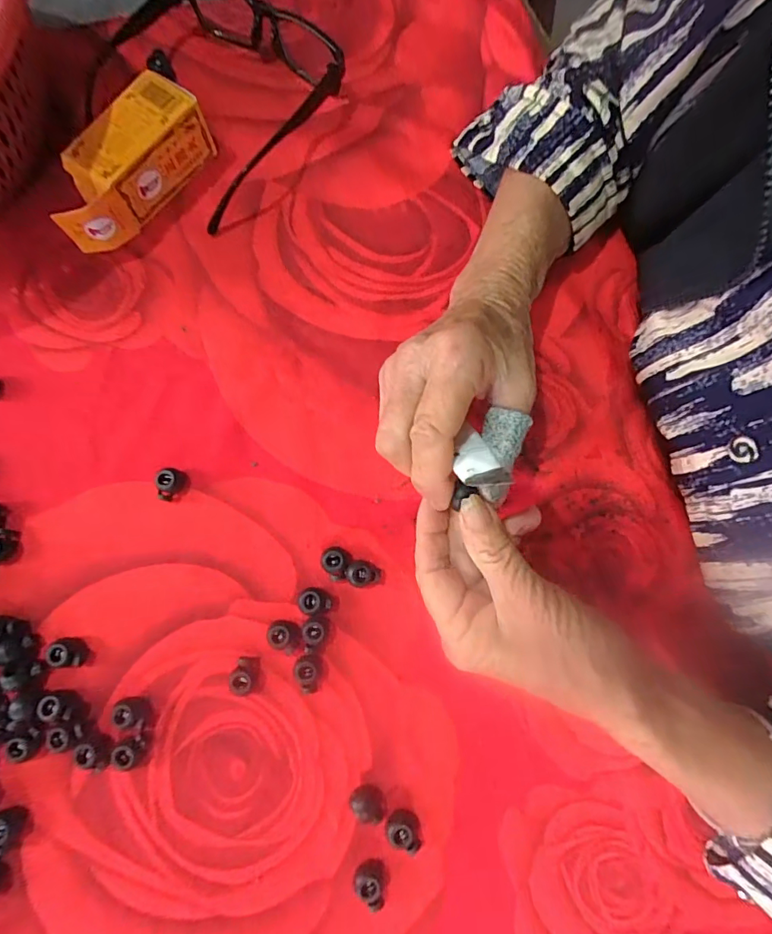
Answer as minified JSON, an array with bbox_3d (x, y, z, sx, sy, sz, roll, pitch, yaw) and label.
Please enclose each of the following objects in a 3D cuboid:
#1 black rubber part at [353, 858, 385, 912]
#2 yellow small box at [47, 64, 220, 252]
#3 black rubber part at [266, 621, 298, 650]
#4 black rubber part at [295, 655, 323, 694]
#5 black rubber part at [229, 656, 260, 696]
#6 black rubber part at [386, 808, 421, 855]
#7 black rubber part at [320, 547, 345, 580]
[{"bbox_3d":[-0.009,0.212,0.236,0.016,0.012,0.016,4,78,0],"label":"black rubber part"},{"bbox_3d":[-0.163,-0.188,0.293,0.038,0.042,0.110,39,80,6],"label":"yellow small box"},{"bbox_3d":[-0.058,0.094,0.260,0.016,0.012,0.015,0,78,-1],"label":"black rubber part"},{"bbox_3d":[-0.043,0.114,0.257,0.014,0.011,0.019,-11,79,-3],"label":"black rubber part"},{"bbox_3d":[-0.078,0.115,0.255,0.012,0.013,0.018,5,78,0],"label":"black rubber part"},{"bbox_3d":[0.010,0.189,0.241,0.019,0.013,0.013,28,79,4],"label":"black rubber part"},{"bbox_3d":[-0.030,0.056,0.268,0.014,0.011,0.017,-38,82,-8],"label":"black rubber part"}]

